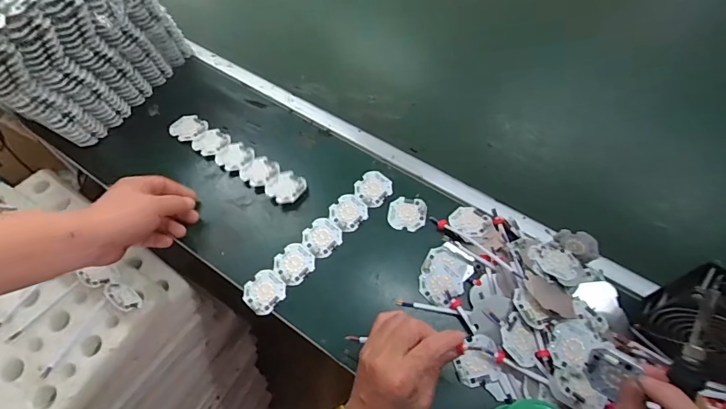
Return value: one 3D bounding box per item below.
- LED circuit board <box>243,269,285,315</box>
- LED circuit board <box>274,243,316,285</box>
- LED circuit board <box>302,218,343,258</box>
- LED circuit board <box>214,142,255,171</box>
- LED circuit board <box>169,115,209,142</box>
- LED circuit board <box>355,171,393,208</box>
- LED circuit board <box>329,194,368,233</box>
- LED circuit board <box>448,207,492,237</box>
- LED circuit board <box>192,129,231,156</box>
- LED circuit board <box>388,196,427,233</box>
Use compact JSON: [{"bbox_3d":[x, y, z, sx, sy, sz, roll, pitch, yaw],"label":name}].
[{"bbox_3d":[-0.117,0.103,0.500,0.046,0.004,0.046,40,69,22],"label":"LED circuit board"},{"bbox_3d":[-0.084,0.071,0.516,0.046,0.004,0.046,37,67,20],"label":"LED circuit board"},{"bbox_3d":[-0.051,0.041,0.531,0.046,0.004,0.044,40,68,22],"label":"LED circuit board"},{"bbox_3d":[-0.182,-0.069,0.594,0.048,0.004,0.045,33,66,18],"label":"LED circuit board"},{"bbox_3d":[-0.259,-0.114,0.624,0.043,0.005,0.047,32,66,18],"label":"LED circuit board"},{"bbox_3d":[0.014,-0.022,0.561,0.045,0.006,0.048,-40,66,-19],"label":"LED circuit board"},{"bbox_3d":[-0.019,0.010,0.547,0.047,0.004,0.045,38,68,21],"label":"LED circuit board"},{"bbox_3d":[0.134,0.019,0.523,0.046,0.008,0.047,40,68,21],"label":"LED circuit board"},{"bbox_3d":[-0.222,-0.092,0.611,0.047,0.005,0.047,33,66,19],"label":"LED circuit board"},{"bbox_3d":[0.057,0.012,0.543,0.048,0.006,0.046,10,61,7],"label":"LED circuit board"}]

